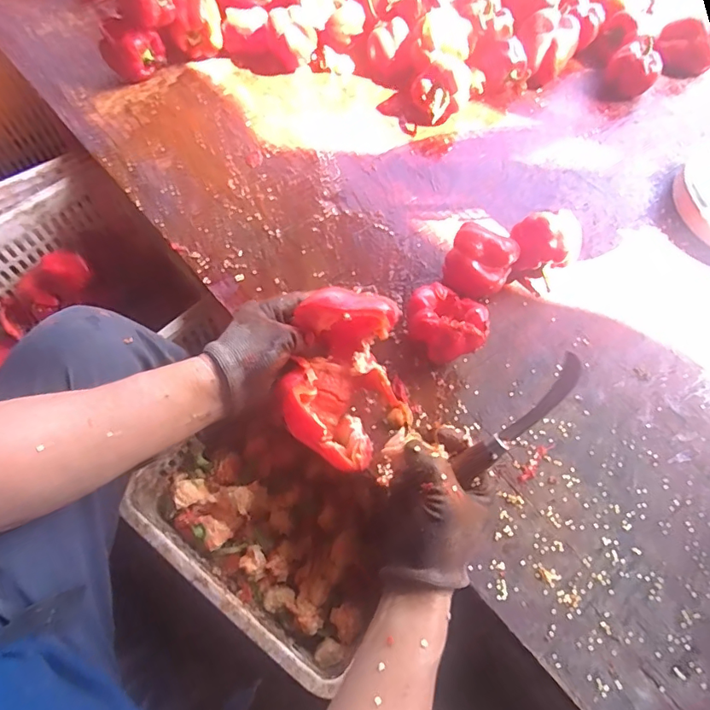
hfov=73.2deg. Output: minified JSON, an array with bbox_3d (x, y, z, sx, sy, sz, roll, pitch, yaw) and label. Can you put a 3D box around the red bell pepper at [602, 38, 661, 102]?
[{"bbox_3d":[0.468,-0.477,0.810,0.082,0.068,0.071,32,67,14],"label":"red bell pepper"}]

